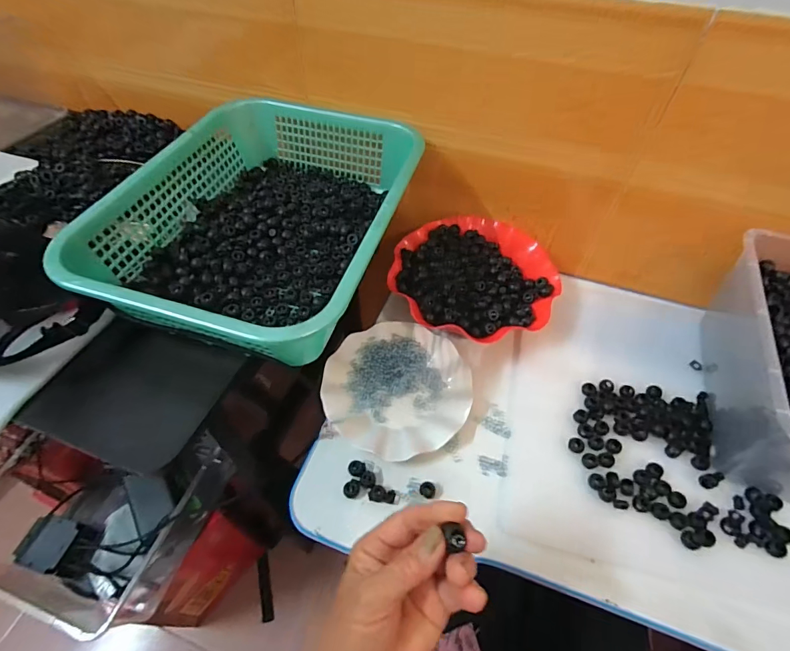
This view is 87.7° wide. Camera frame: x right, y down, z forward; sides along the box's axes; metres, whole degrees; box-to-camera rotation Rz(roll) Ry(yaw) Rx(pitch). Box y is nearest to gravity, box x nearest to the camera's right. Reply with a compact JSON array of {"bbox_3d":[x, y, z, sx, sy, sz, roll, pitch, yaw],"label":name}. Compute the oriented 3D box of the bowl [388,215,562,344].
[{"bbox_3d":[0.109,-0.066,0.594,0.217,0.057,0.211,1,53,-1],"label":"bowl"}]

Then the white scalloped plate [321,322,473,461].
[{"bbox_3d":[0.004,0.075,0.519,0.177,0.025,0.177,1,53,-1],"label":"white scalloped plate"}]

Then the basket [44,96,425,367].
[{"bbox_3d":[-0.149,-0.136,0.495,0.299,0.084,0.384,15,54,10],"label":"basket"}]

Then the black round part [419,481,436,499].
[{"bbox_3d":[0.036,0.180,0.452,0.017,0.009,0.015,11,54,7],"label":"black round part"}]

